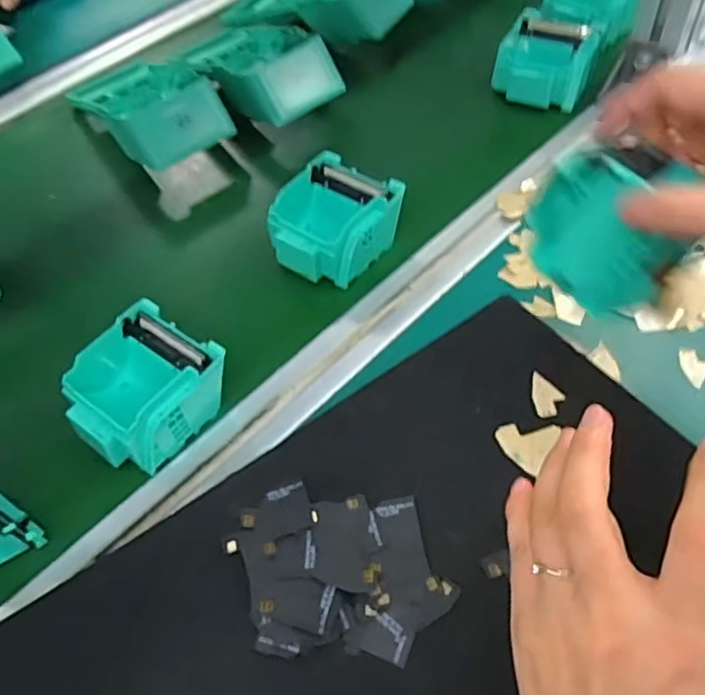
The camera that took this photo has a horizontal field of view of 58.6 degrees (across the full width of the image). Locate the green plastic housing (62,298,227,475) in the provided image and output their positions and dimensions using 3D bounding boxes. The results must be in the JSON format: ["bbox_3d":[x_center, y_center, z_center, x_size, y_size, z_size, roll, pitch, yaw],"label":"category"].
[{"bbox_3d":[-0.119,0.025,0.363,0.079,0.032,0.081,26,57,25],"label":"green plastic housing"}]

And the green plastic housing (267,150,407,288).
[{"bbox_3d":[-0.013,-0.089,0.445,0.080,0.041,0.089,28,61,27],"label":"green plastic housing"}]

